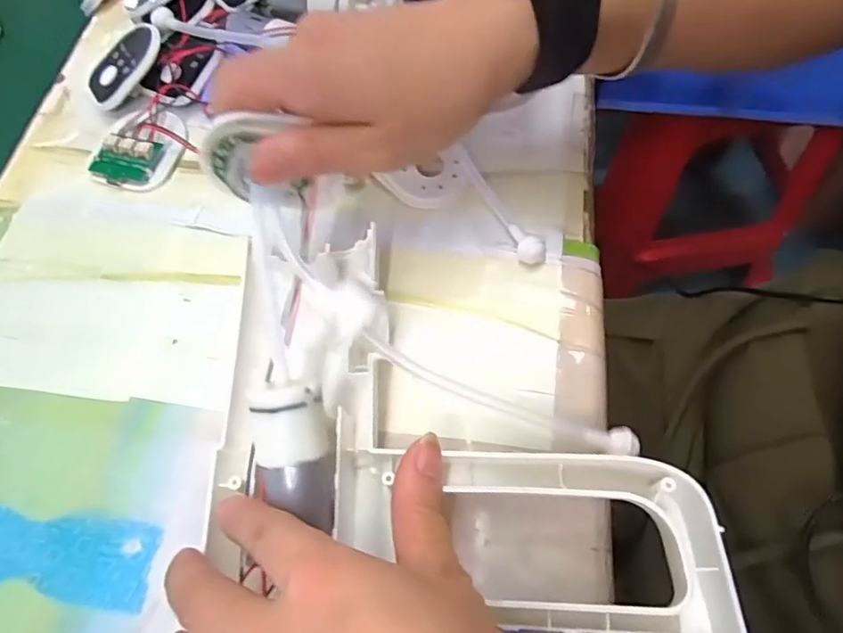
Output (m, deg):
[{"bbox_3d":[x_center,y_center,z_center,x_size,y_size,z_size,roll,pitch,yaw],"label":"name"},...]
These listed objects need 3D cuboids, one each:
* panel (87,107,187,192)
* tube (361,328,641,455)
[{"bbox_3d":[-0.162,-0.100,0.324,0.041,0.012,0.057,13,65,12],"label":"panel"},{"bbox_3d":[0.030,0.032,0.223,0.116,0.013,0.011,21,64,-4],"label":"tube"}]

